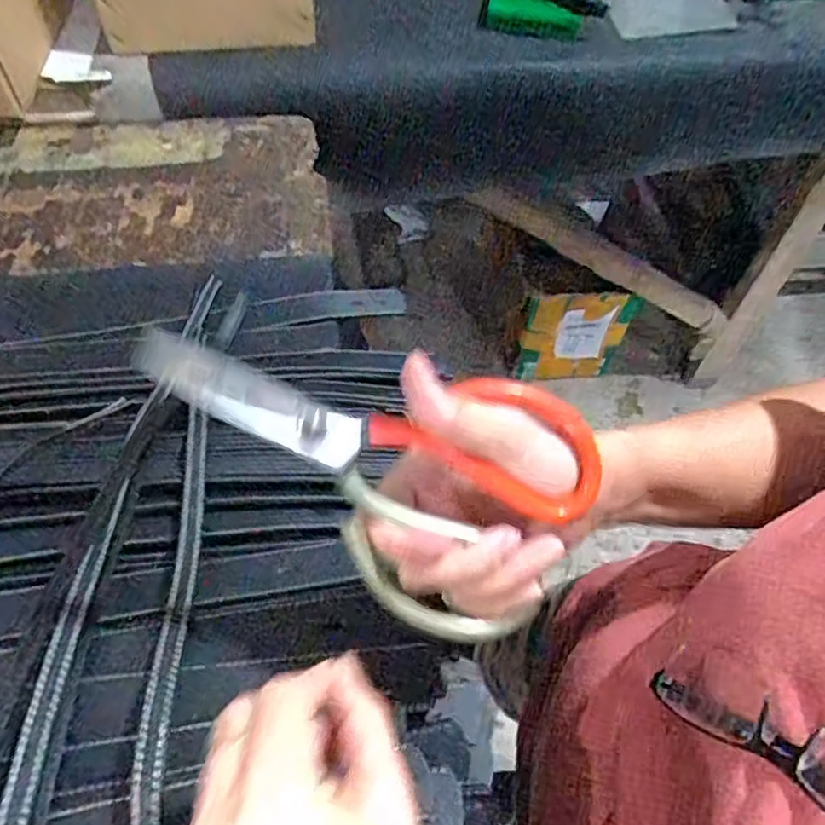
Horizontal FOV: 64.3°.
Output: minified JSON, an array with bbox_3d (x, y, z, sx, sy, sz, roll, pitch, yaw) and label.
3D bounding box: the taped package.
[{"bbox_3d":[0.345,-0.161,1.376,0.224,0.249,0.034,-7,61,-7],"label":"taped package"}]

